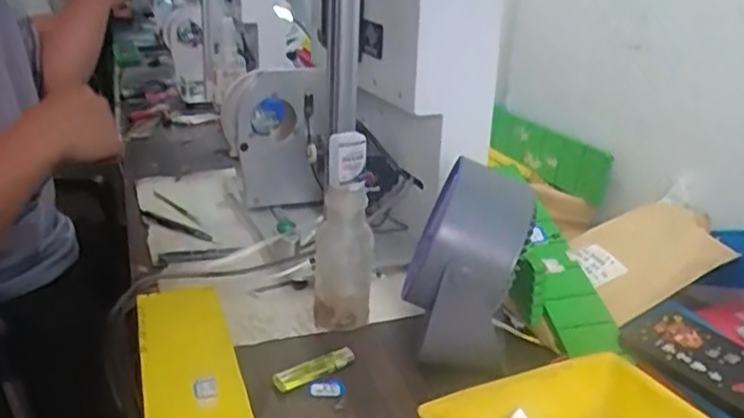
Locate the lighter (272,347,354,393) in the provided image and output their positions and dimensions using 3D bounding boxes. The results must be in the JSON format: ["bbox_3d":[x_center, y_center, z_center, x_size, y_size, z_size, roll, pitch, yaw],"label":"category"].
[{"bbox_3d":[-0.051,0.144,0.625,0.080,0.015,0.019,-11,25,-30],"label":"lighter"}]

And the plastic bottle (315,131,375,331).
[{"bbox_3d":[-0.029,0.023,0.698,0.059,0.196,0.061,1,20,-4],"label":"plastic bottle"}]

